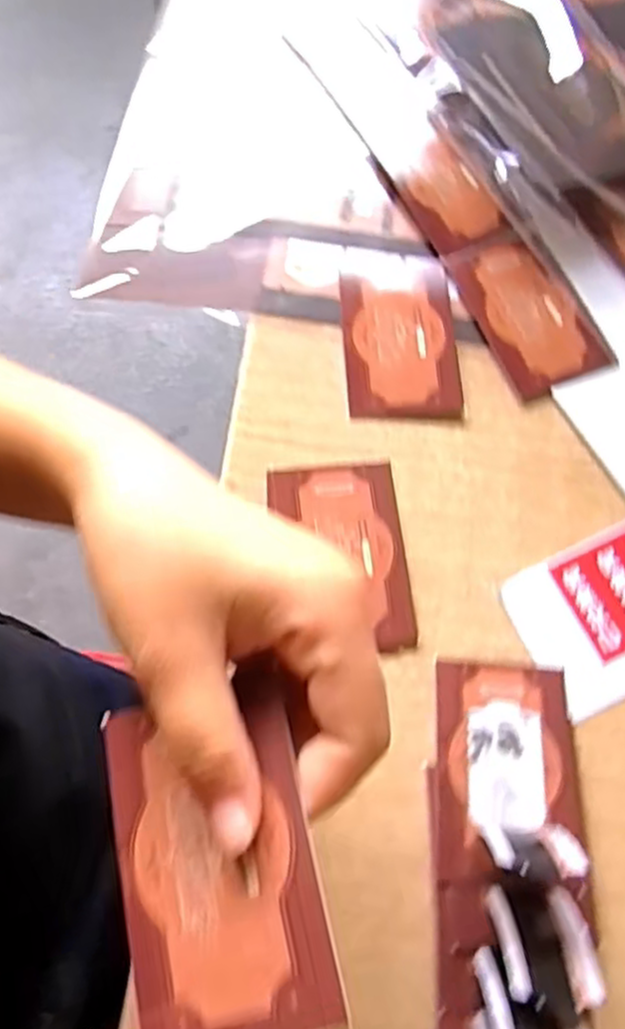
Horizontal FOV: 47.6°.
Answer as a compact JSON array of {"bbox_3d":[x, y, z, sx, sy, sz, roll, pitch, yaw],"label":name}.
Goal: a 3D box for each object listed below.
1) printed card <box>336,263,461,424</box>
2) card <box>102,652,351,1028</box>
[{"bbox_3d":[0.042,-0.083,0.344,0.054,0.005,0.080,-3,72,-5],"label":"printed card"},{"bbox_3d":[-0.024,0.086,0.182,0.056,0.005,0.083,-22,63,13],"label":"card"}]

